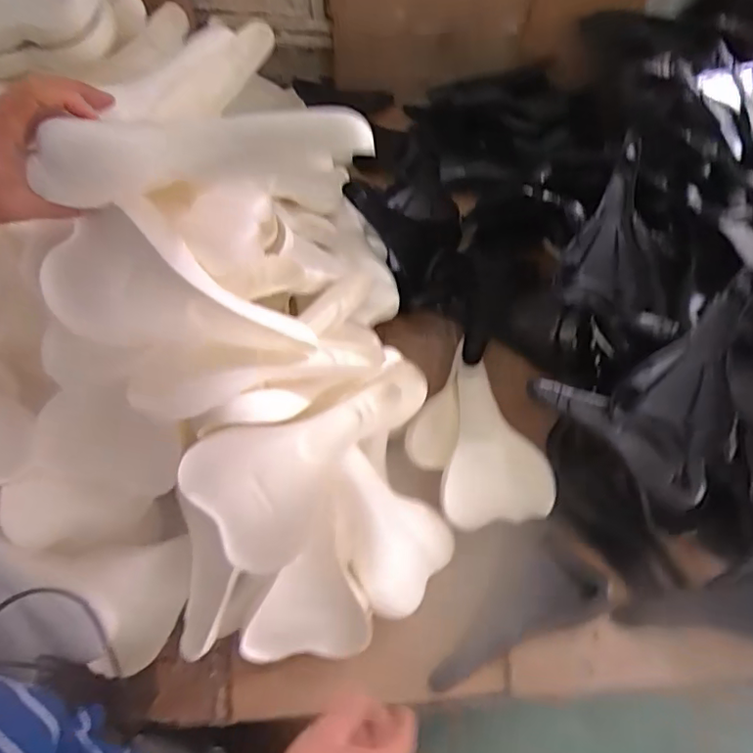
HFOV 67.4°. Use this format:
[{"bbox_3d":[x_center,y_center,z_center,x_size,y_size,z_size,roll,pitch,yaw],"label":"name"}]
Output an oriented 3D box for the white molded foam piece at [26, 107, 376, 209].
[{"bbox_3d":[-0.136,-0.186,0.455,0.258,0.049,0.062,-6,61,1],"label":"white molded foam piece"}]

